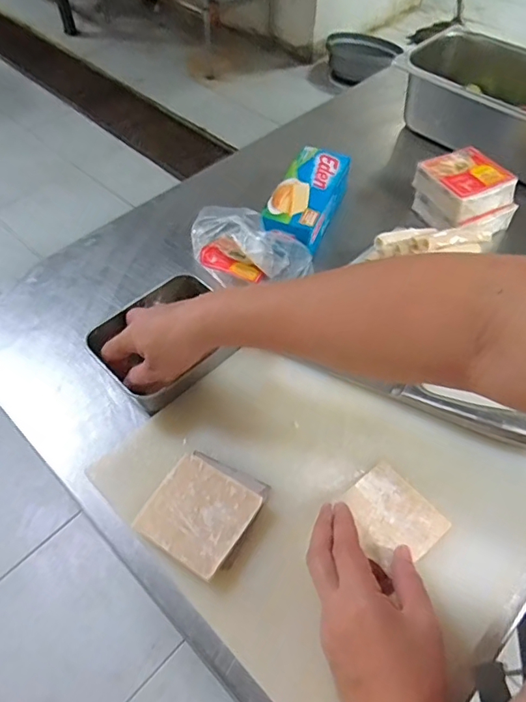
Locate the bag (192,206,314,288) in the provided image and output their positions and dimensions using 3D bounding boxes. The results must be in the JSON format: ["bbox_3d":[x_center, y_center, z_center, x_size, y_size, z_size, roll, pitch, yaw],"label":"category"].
[{"bbox_3d":[-0.022,-0.113,0.576,0.158,0.051,0.080,30,59,20],"label":"bag"}]

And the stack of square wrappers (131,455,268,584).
[{"bbox_3d":[-0.046,0.125,0.409,0.076,0.018,0.086,26,58,17],"label":"stack of square wrappers"}]

